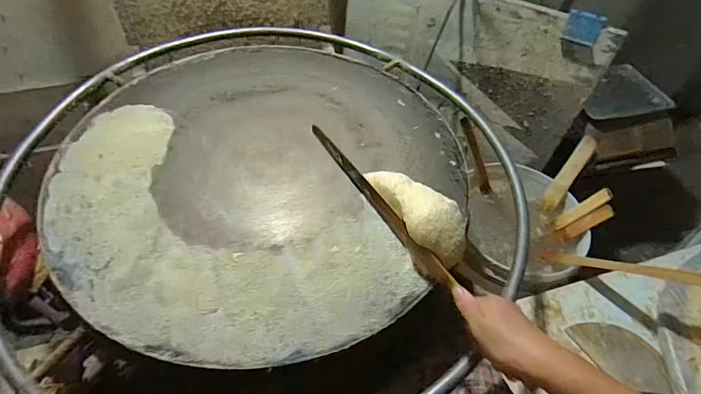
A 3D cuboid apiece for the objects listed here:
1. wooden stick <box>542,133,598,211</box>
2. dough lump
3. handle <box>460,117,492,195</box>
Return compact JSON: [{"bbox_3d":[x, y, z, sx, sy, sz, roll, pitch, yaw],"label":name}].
[{"bbox_3d":[0.469,-0.048,0.843,0.035,0.177,0.023,31,18,19],"label":"wooden stick"},{"bbox_3d":[0.094,0.008,0.520,0.069,0.048,0.169,-18,56,-17],"label":"dough lump"},{"bbox_3d":[0.279,-0.090,0.866,0.025,0.178,0.016,-29,16,-23],"label":"handle"}]

